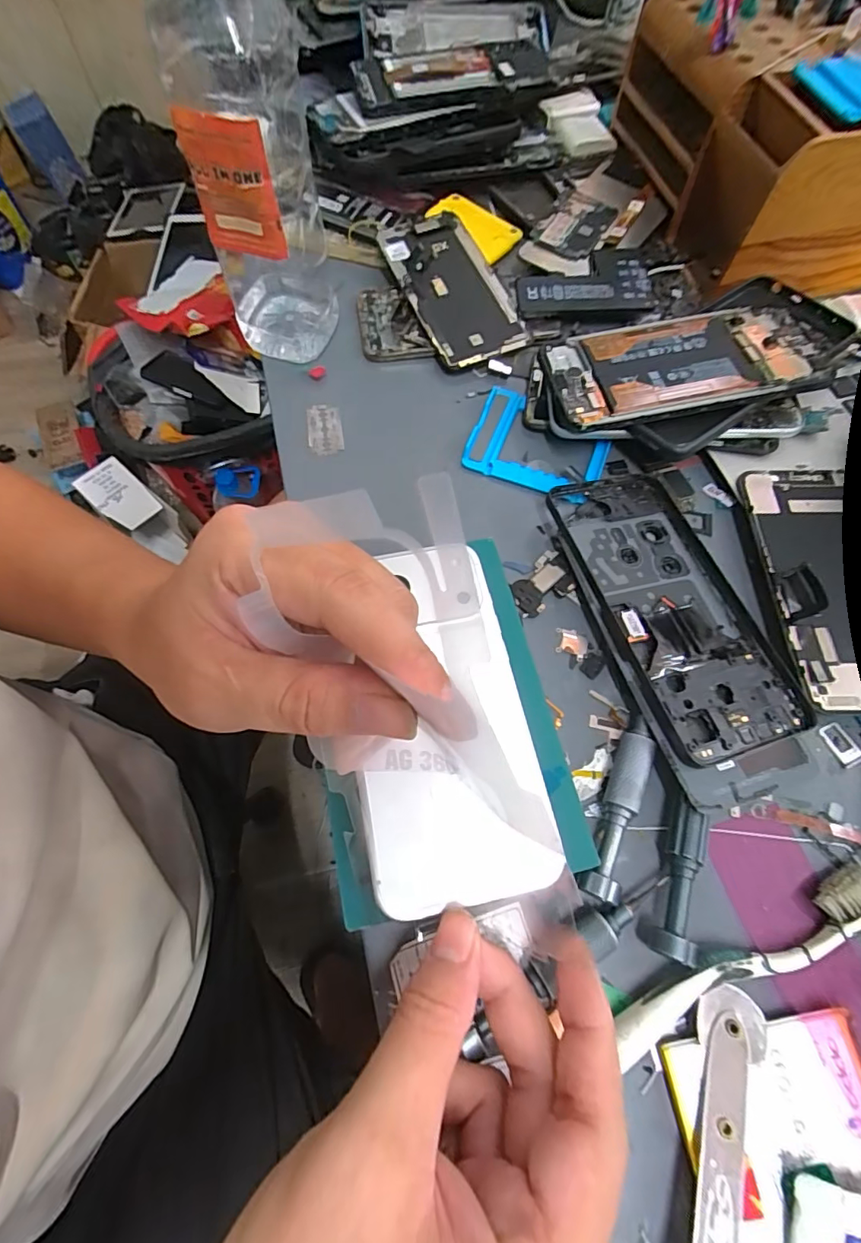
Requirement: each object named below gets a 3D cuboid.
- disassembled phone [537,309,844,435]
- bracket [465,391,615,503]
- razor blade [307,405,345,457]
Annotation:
[{"bbox_3d":[0.157,-0.156,0.301,0.170,0.007,0.072,-11,67,-1],"label":"disassembled phone"},{"bbox_3d":[0.068,-0.110,0.316,0.084,0.013,0.069,24,69,10],"label":"bracket"},{"bbox_3d":[-0.069,-0.124,0.324,0.022,0.004,0.040,-9,67,-6],"label":"razor blade"}]

